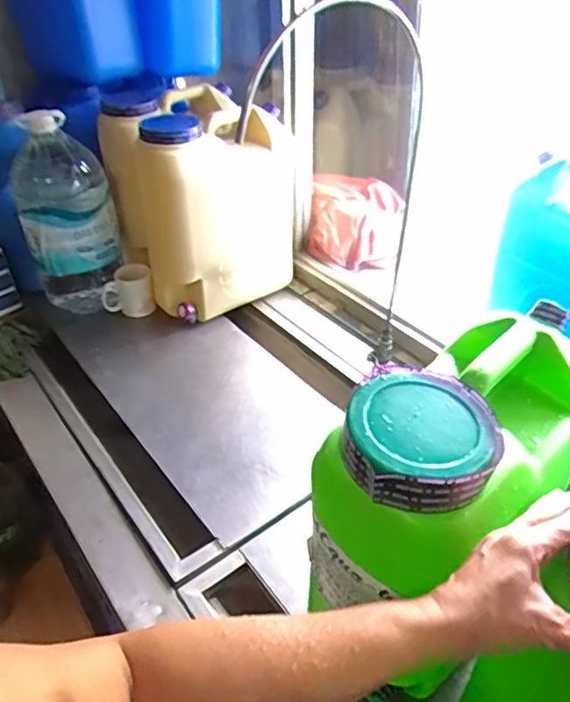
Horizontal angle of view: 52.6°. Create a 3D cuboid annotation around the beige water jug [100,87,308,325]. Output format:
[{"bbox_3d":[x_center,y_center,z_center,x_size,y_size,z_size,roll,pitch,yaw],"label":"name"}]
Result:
[{"bbox_3d":[-0.157,-0.327,1.303,0.366,0.416,0.250,-30,46,-30],"label":"beige water jug"}]

